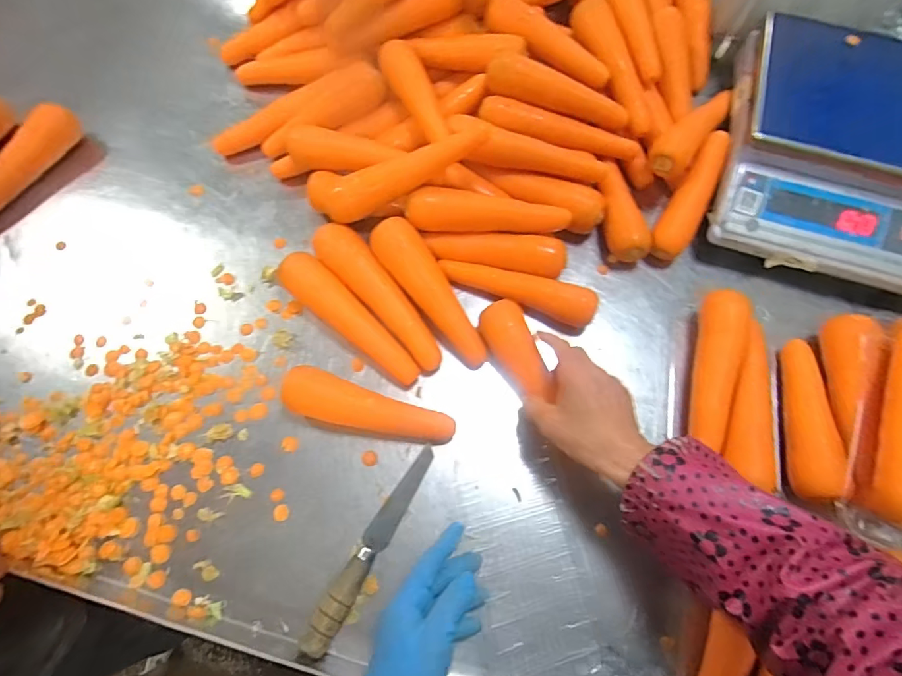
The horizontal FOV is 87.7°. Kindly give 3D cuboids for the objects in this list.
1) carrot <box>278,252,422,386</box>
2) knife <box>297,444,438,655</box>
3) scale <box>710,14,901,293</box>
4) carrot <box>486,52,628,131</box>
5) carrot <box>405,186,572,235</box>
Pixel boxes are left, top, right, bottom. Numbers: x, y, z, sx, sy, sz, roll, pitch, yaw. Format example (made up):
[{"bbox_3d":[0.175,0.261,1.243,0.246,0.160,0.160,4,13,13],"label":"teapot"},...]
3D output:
[{"bbox_3d":[-0.111,-0.022,0.519,0.190,0.040,0.044,40,73,13],"label":"carrot"},{"bbox_3d":[-0.074,0.194,0.446,0.026,0.023,0.200,27,71,9],"label":"knife"},{"bbox_3d":[0.480,-0.226,0.552,0.280,0.096,0.292,16,70,4],"label":"scale"},{"bbox_3d":[0.135,-0.303,0.584,0.181,0.036,0.037,18,69,-7],"label":"carrot"},{"bbox_3d":[0.045,-0.146,0.543,0.187,0.035,0.038,-1,69,-2],"label":"carrot"}]

